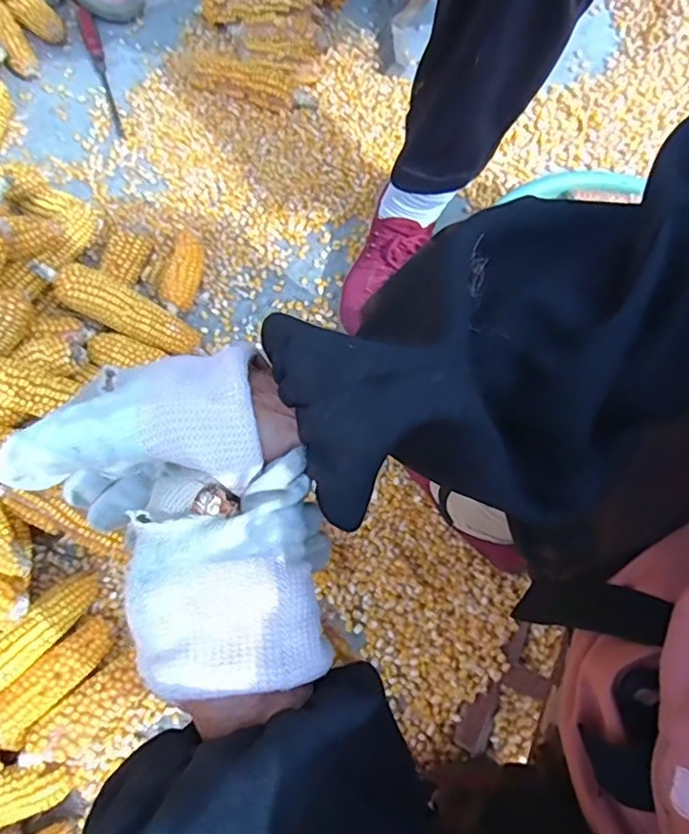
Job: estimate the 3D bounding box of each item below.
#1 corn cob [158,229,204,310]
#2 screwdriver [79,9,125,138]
[{"bbox_3d":[-0.202,-0.188,0.719,0.046,0.042,0.110,9,72,2],"label":"corn cob"},{"bbox_3d":[-0.358,-0.515,0.831,0.023,0.016,0.244,-20,74,-7],"label":"screwdriver"}]

